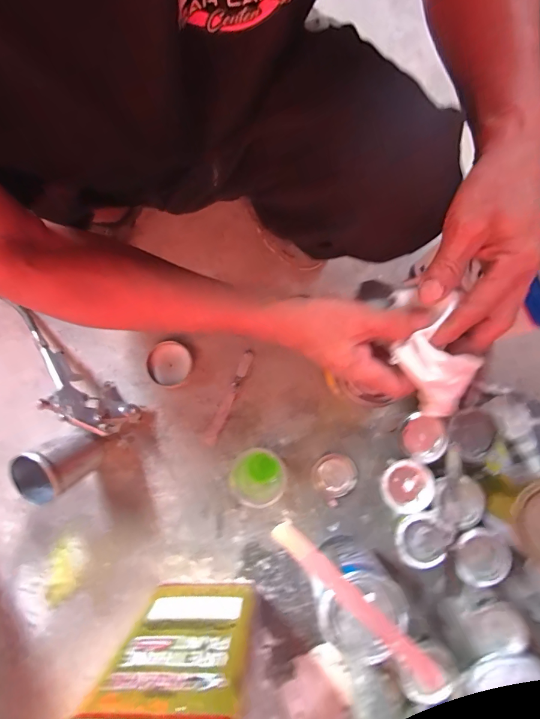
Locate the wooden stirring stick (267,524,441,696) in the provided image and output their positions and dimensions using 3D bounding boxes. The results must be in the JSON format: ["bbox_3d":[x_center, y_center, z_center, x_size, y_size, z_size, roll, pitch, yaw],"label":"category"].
[{"bbox_3d":[0.105,0.302,0.446,0.261,0.014,0.027,43,86,5],"label":"wooden stirring stick"}]

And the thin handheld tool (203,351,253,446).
[{"bbox_3d":[-0.068,0.065,0.600,0.018,0.005,0.166,25,86,3],"label":"thin handheld tool"}]

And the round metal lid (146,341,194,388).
[{"bbox_3d":[-0.166,0.009,0.599,0.070,0.016,0.073,0,84,1],"label":"round metal lid"}]

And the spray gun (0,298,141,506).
[{"bbox_3d":[-0.349,0.065,0.541,0.270,0.142,0.161,42,87,4],"label":"spray gun"}]

